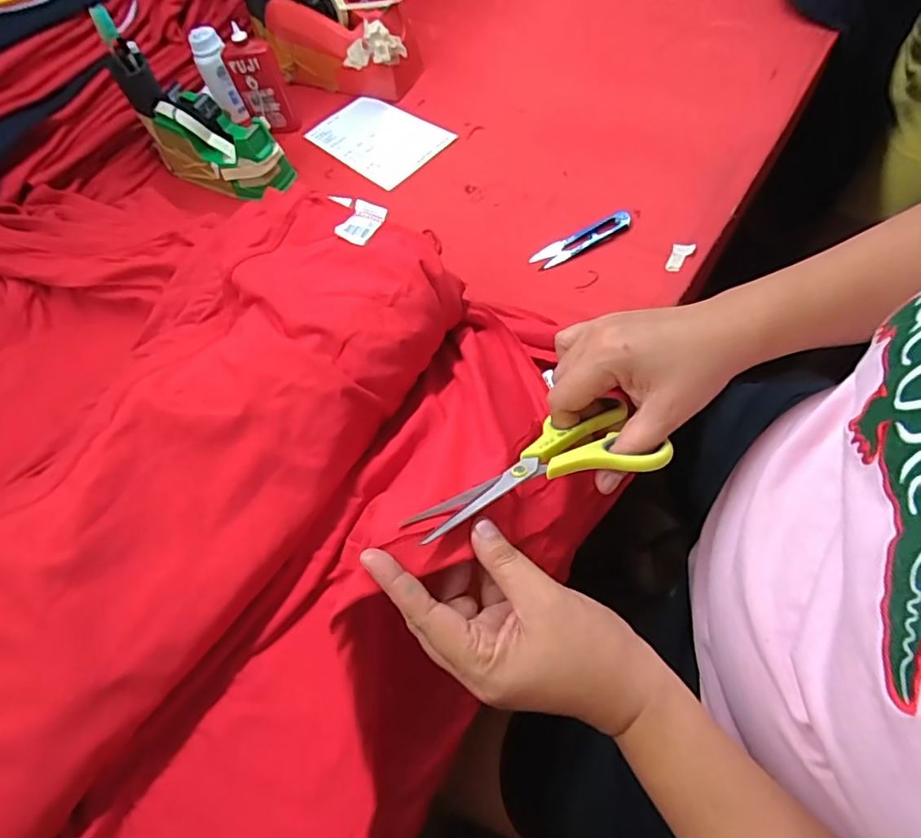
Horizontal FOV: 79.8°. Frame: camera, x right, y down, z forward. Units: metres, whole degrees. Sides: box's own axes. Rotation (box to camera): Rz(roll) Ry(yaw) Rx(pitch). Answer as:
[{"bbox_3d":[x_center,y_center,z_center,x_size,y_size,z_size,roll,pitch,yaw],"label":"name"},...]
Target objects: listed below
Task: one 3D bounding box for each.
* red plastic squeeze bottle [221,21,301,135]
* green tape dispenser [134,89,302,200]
[{"bbox_3d":[-0.237,-0.403,0.656,0.061,0.114,0.033,-7,61,4],"label":"red plastic squeeze bottle"},{"bbox_3d":[-0.282,-0.320,0.633,0.171,0.086,0.069,26,68,20],"label":"green tape dispenser"}]

